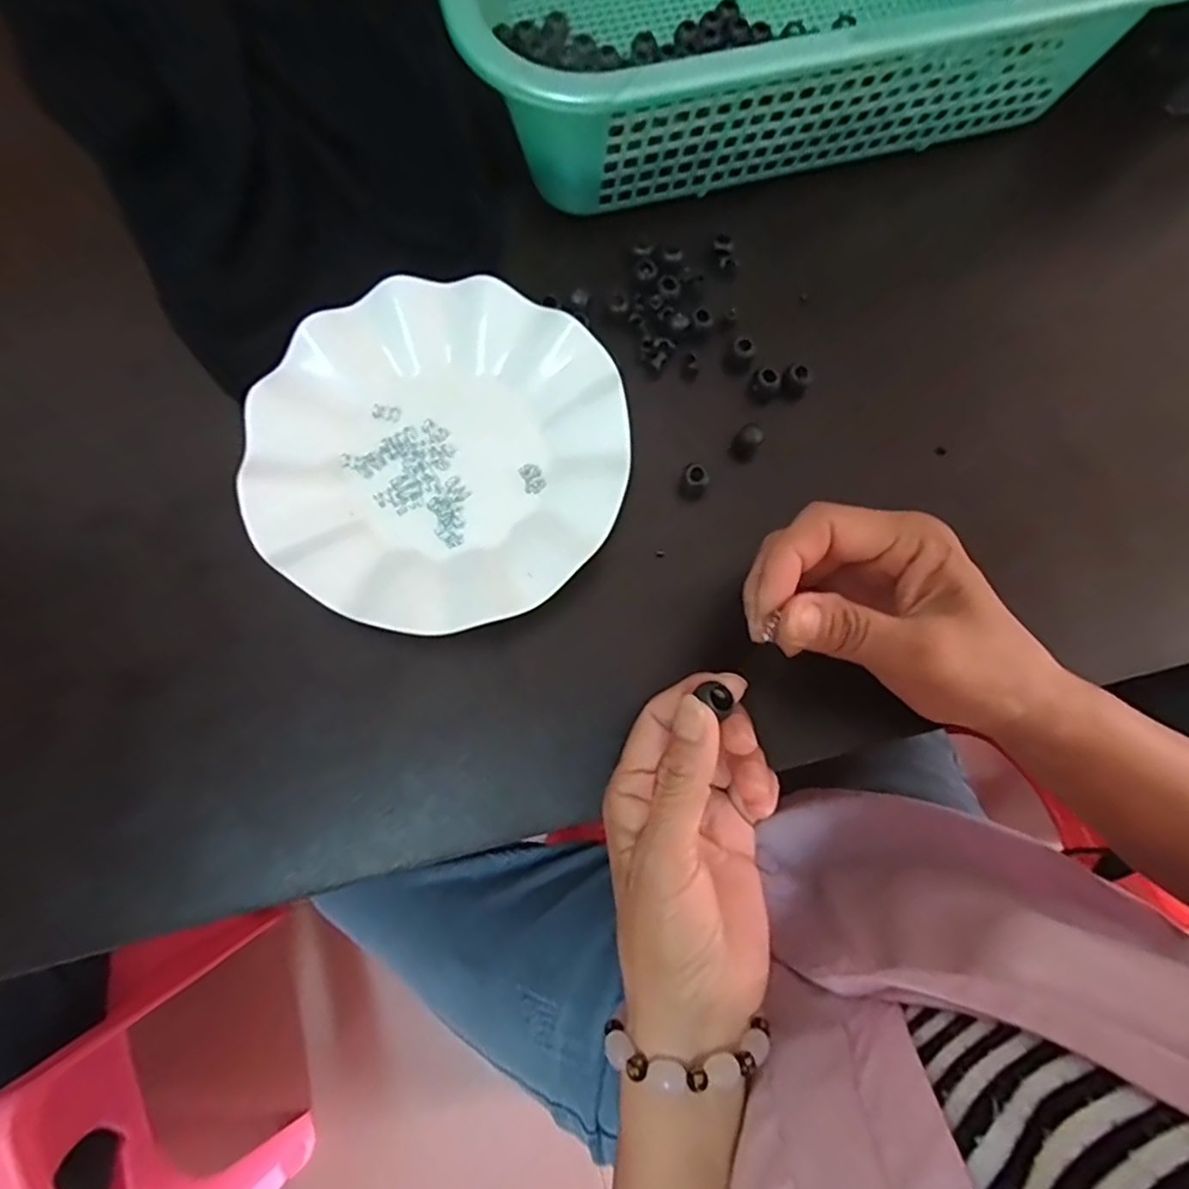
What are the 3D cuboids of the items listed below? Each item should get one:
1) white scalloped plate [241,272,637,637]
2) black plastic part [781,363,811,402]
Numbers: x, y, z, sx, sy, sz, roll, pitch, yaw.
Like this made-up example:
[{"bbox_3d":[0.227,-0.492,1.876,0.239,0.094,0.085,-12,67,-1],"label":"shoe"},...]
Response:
[{"bbox_3d":[-0.077,-0.071,0.324,0.179,0.032,0.181,0,74,1],"label":"white scalloped plate"},{"bbox_3d":[0.109,-0.115,0.346,0.013,0.014,0.014,21,75,7],"label":"black plastic part"}]

